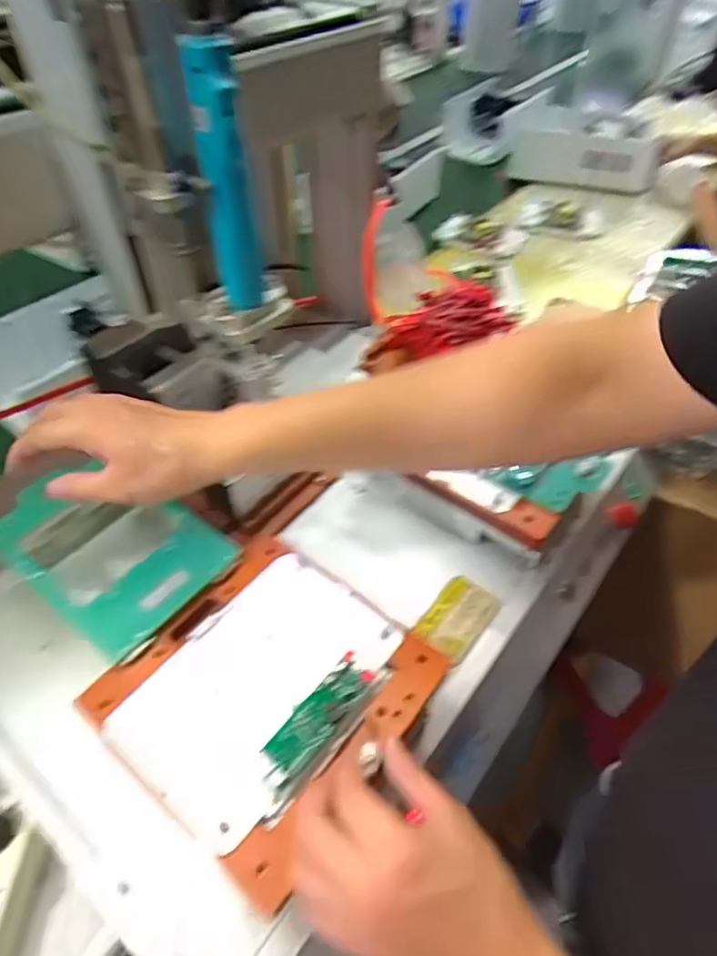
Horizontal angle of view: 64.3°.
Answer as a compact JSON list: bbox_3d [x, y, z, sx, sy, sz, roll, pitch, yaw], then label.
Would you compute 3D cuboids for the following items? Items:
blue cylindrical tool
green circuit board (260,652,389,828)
[{"bbox_3d":[-0.091,-0.191,0.410,0.033,0.207,0.041,-10,69,-8],"label":"blue cylindrical tool"},{"bbox_3d":[-0.028,0.172,0.396,0.036,0.021,0.120,28,56,27],"label":"green circuit board"}]

